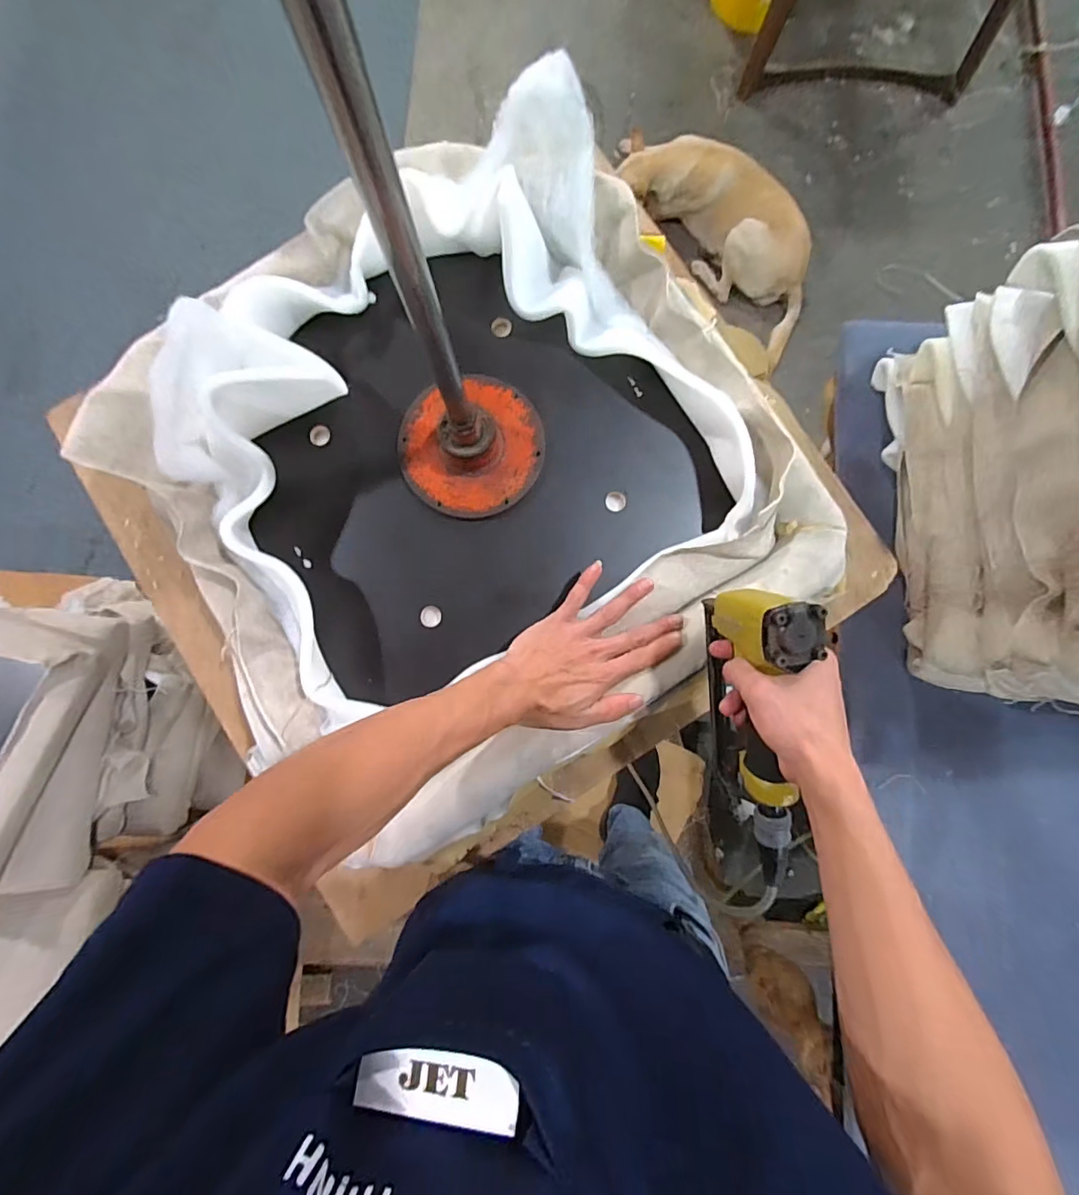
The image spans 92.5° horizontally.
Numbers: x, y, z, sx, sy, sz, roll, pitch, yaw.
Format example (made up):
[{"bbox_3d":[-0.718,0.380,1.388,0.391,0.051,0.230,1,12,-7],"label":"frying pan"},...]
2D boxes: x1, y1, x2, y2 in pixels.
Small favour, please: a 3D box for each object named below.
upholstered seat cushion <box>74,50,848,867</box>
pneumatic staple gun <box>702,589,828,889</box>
[{"bbox_3d":[-0.065,-0.106,0.486,0.552,0.140,0.548,-32,84,-3],"label":"upholstered seat cushion"},{"bbox_3d":[0.184,0.111,0.442,0.051,0.109,0.255,-7,107,0],"label":"pneumatic staple gun"}]

